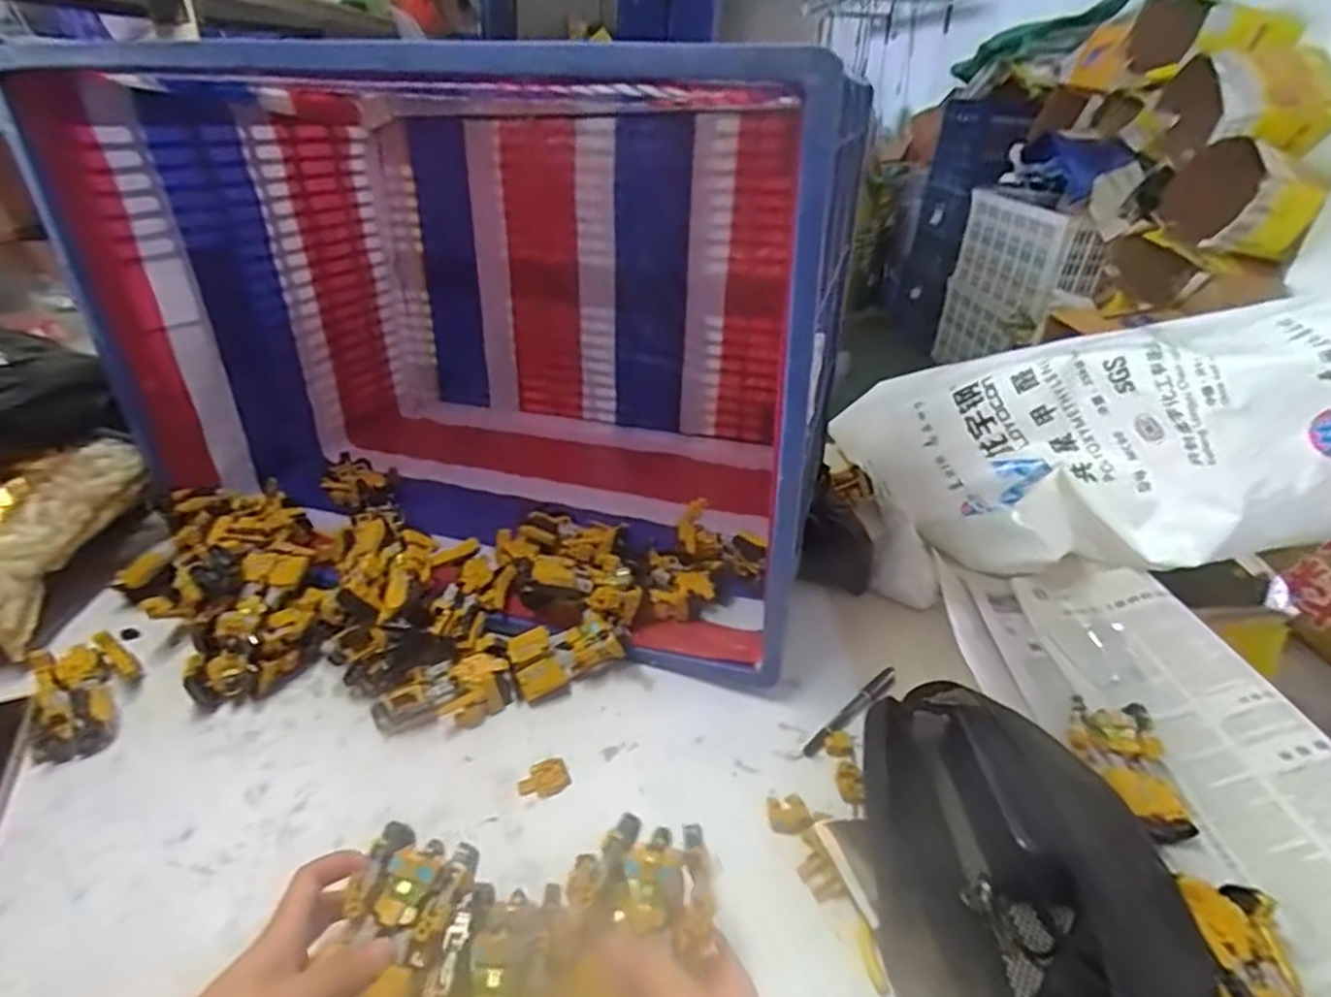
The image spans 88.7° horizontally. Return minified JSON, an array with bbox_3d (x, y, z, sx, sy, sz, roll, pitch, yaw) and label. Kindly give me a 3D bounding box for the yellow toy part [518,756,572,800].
[{"bbox_3d":[-0.092,0.213,0.517,0.038,0.004,0.028,-13,35,-25],"label":"yellow toy part"}]

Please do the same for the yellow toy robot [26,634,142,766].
[{"bbox_3d":[-0.465,0.162,0.545,0.067,0.040,0.102,-14,36,-26],"label":"yellow toy robot"}]

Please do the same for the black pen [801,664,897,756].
[{"bbox_3d":[0.166,0.182,0.594,0.139,0.007,0.014,-25,42,-38],"label":"black pen"}]

